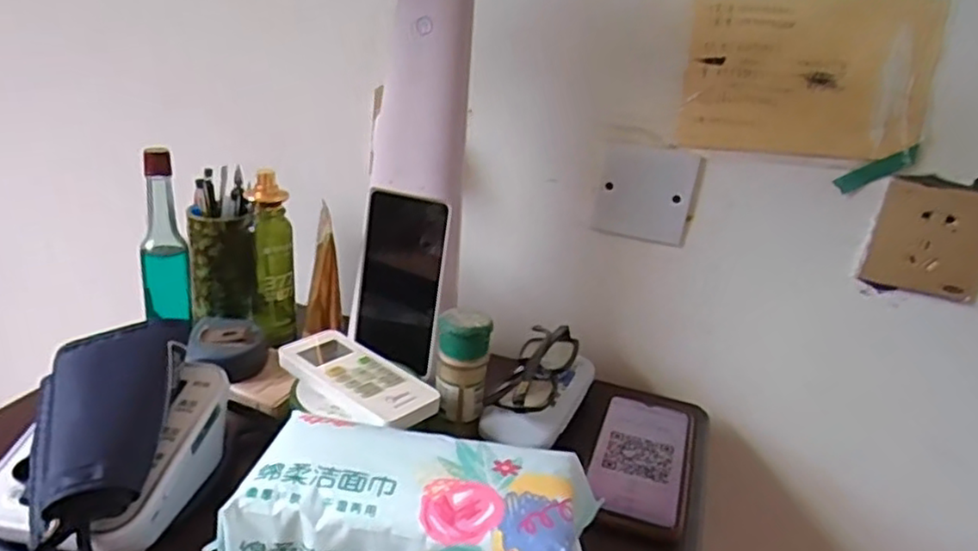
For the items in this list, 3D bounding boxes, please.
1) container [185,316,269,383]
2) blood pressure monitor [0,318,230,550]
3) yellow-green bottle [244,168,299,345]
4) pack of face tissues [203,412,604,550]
[{"bbox_3d":[-0.218,0.060,0.571,0.060,0.035,0.065,6,22,-3],"label":"container"},{"bbox_3d":[-0.239,0.100,0.418,0.106,0.085,0.144,8,22,2],"label":"blood pressure monitor"},{"bbox_3d":[-0.196,-0.014,0.622,0.042,0.152,0.041,1,23,-16],"label":"yellow-green bottle"},{"bbox_3d":[-0.039,0.148,0.409,0.203,0.081,0.096,10,22,6],"label":"pack of face tissues"}]

